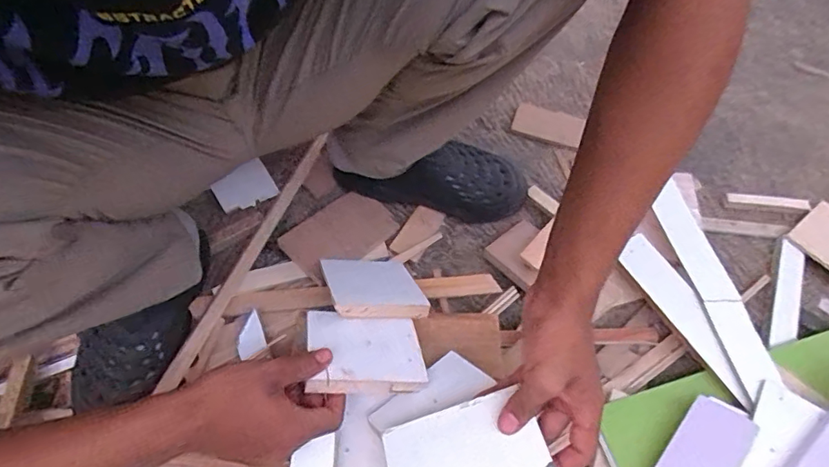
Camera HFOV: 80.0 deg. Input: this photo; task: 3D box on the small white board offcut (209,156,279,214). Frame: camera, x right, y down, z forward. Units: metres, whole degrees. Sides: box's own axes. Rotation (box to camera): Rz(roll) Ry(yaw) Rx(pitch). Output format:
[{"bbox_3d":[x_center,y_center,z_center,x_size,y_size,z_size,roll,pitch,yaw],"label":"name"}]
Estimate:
[{"bbox_3d":[-0.247,-0.067,0.715,0.079,0.004,0.060,-31,88,-15],"label":"small white board offcut"}]

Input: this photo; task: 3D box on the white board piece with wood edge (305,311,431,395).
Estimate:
[{"bbox_3d":[-0.049,0.115,0.488,0.112,0.014,0.089,6,35,-15],"label":"white board piece with wood edge"}]

